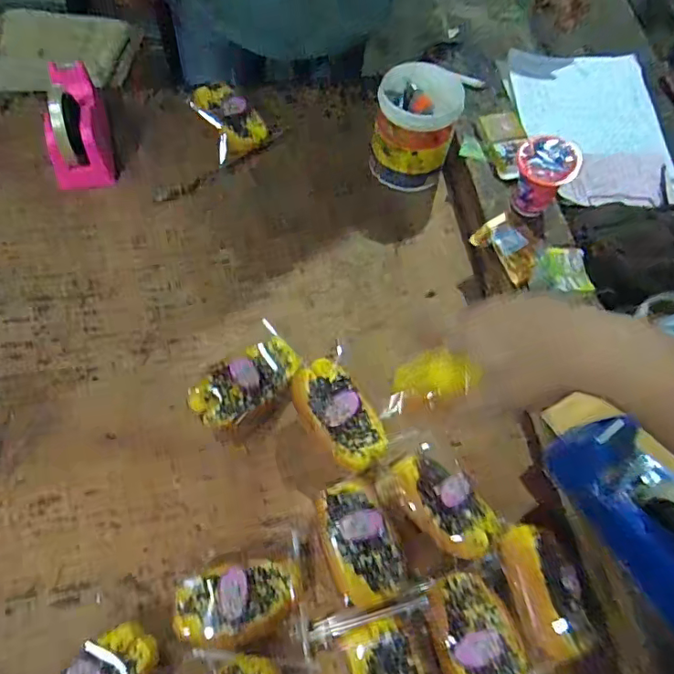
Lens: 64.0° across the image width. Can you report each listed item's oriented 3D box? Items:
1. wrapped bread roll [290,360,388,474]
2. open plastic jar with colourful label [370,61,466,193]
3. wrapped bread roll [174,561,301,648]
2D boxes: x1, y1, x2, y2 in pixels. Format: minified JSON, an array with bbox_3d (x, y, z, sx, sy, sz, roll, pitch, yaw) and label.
[{"bbox_3d":[0.003,0.083,0.569,0.062,0.064,0.114,-34,69,-19],"label":"wrapped bread roll"},{"bbox_3d":[0.104,-0.280,0.726,0.106,0.127,0.099,1,62,-3],"label":"open plastic jar with colourful label"},{"bbox_3d":[-0.089,0.246,0.495,0.115,0.044,0.068,-5,63,-6],"label":"wrapped bread roll"}]

